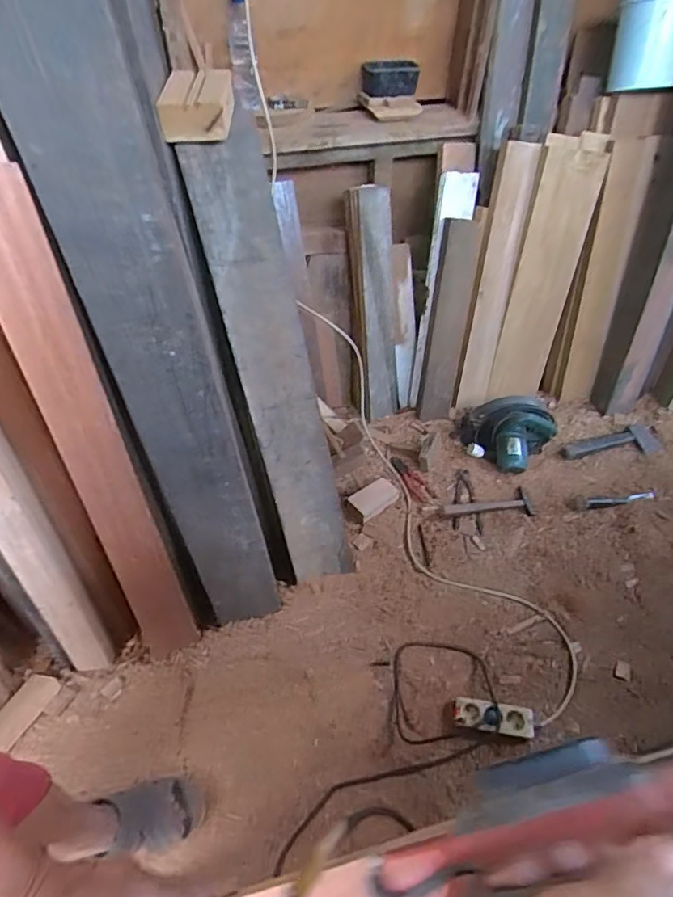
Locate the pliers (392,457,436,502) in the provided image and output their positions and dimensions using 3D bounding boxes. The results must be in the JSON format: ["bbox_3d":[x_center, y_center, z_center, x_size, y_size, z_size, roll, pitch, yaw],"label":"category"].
[{"bbox_3d":[0.228,0.089,1.461,0.059,0.025,0.182,-17,52,-15],"label":"pliers"}]

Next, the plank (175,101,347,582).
[{"bbox_3d":[-0.121,-0.123,1.032,0.172,0.956,0.045,-18,24,-16],"label":"plank"}]

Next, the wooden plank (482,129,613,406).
[{"bbox_3d":[0.659,-0.531,1.557,0.263,0.775,0.040,-16,40,-23],"label":"wooden plank"}]

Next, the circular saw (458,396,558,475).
[{"bbox_3d":[0.506,-0.051,1.473,0.249,0.170,0.173,26,54,20],"label":"circular saw"}]

